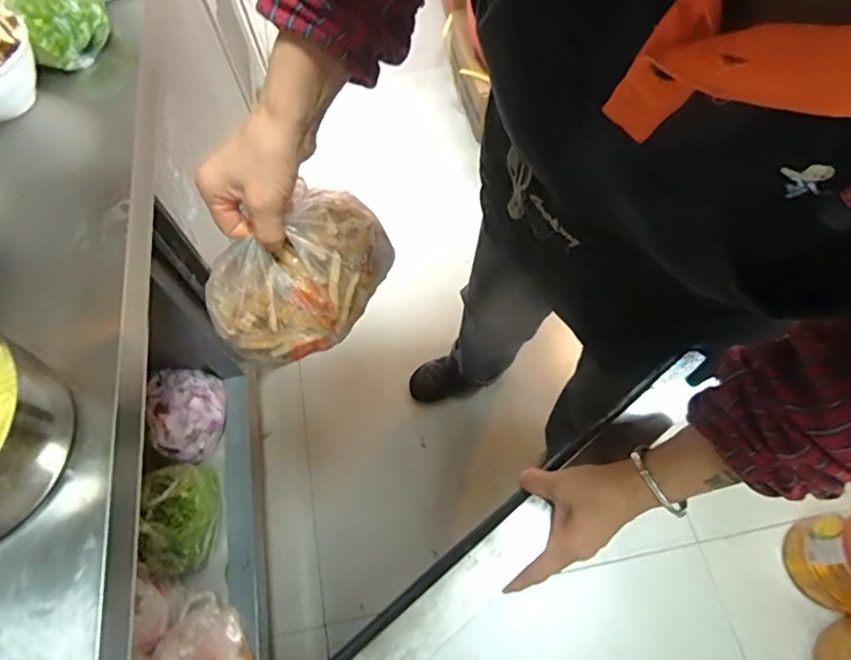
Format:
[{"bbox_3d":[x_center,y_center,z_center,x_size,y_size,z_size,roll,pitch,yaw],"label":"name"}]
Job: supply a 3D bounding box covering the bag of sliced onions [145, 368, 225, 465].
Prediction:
[{"bbox_3d":[-0.458,0.161,1.031,0.117,0.083,0.175,-11,67,-3],"label":"bag of sliced onions"}]

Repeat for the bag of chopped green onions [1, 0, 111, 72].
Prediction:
[{"bbox_3d":[-0.462,-0.401,0.676,0.100,0.068,0.111,-29,69,-10],"label":"bag of chopped green onions"}]

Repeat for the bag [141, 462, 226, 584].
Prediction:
[{"bbox_3d":[-0.431,0.332,0.942,0.115,0.115,0.186,-15,67,-4],"label":"bag"}]

